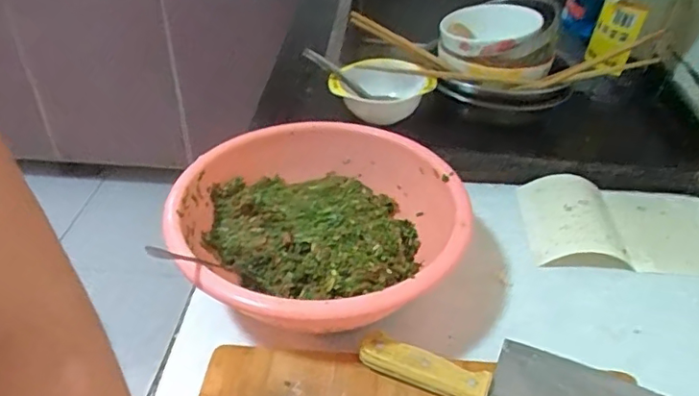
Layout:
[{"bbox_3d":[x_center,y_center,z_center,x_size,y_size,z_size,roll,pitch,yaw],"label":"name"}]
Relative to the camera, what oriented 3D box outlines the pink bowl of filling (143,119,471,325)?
[{"bbox_3d":[-0.046,0.022,0.601,0.252,0.083,0.286,22,41,25],"label":"pink bowl of filling"}]

